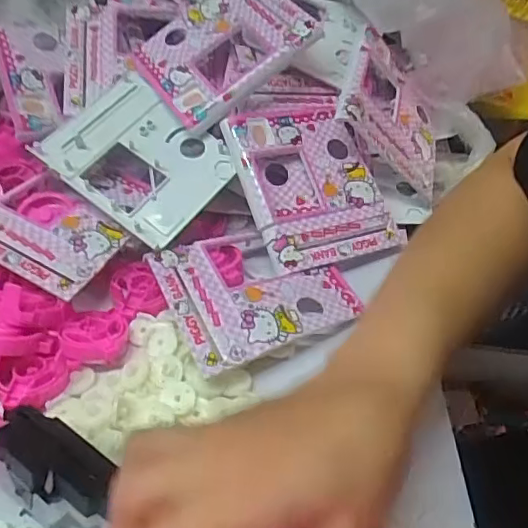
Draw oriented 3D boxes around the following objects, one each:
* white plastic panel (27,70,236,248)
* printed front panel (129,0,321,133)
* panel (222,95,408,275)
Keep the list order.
[{"bbox_3d":[-0.109,-0.091,0.476,0.151,0.022,0.113,37,64,14],"label":"white plastic panel"},{"bbox_3d":[-0.040,-0.195,0.499,0.139,0.017,0.126,-35,64,-4],"label":"printed front panel"},{"bbox_3d":[0.041,-0.073,0.483,0.119,0.015,0.149,-14,74,-25],"label":"panel"}]

